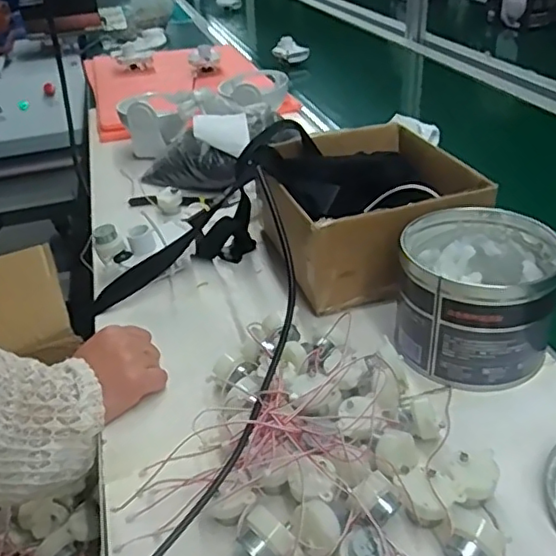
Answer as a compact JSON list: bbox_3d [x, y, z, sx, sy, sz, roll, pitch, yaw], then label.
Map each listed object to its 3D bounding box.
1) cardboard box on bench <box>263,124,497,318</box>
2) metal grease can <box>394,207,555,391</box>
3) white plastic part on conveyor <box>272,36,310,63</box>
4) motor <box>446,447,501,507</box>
[{"bbox_3d":[0.093,-0.070,0.639,0.191,0.113,0.211,-11,34,-11],"label":"cardboard box on bench"},{"bbox_3d":[0.168,0.015,0.507,0.122,0.102,0.128,-3,33,2],"label":"metal grease can"},{"bbox_3d":[0.031,-0.546,1.394,0.083,0.027,0.075,-1,68,3],"label":"white plastic part on conveyor"},{"bbox_3d":[0.130,0.138,0.394,0.034,0.031,0.031,-7,33,-5],"label":"motor"}]

